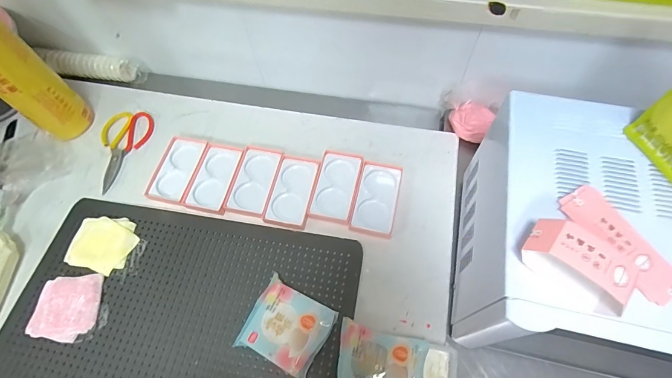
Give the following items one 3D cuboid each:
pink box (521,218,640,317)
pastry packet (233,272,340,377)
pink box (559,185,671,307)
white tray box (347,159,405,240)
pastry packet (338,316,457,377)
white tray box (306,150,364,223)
[{"bbox_3d":[0.245,0.079,0.370,0.107,0.059,0.047,37,71,19],"label":"pink box"},{"bbox_3d":[-0.078,0.228,0.589,0.130,0.042,0.121,25,67,15],"label":"pastry packet"},{"bbox_3d":[0.317,0.059,0.405,0.055,0.007,0.139,-27,65,-10],"label":"pink box"},{"bbox_3d":[0.080,0.017,0.706,0.079,0.013,0.153,11,64,9],"label":"white tray box"},{"bbox_3d":[0.091,0.277,0.552,0.178,0.051,0.110,8,64,7],"label":"pastry packet"},{"bbox_3d":[0.001,-0.009,0.719,0.081,0.013,0.152,11,64,9],"label":"white tray box"}]

